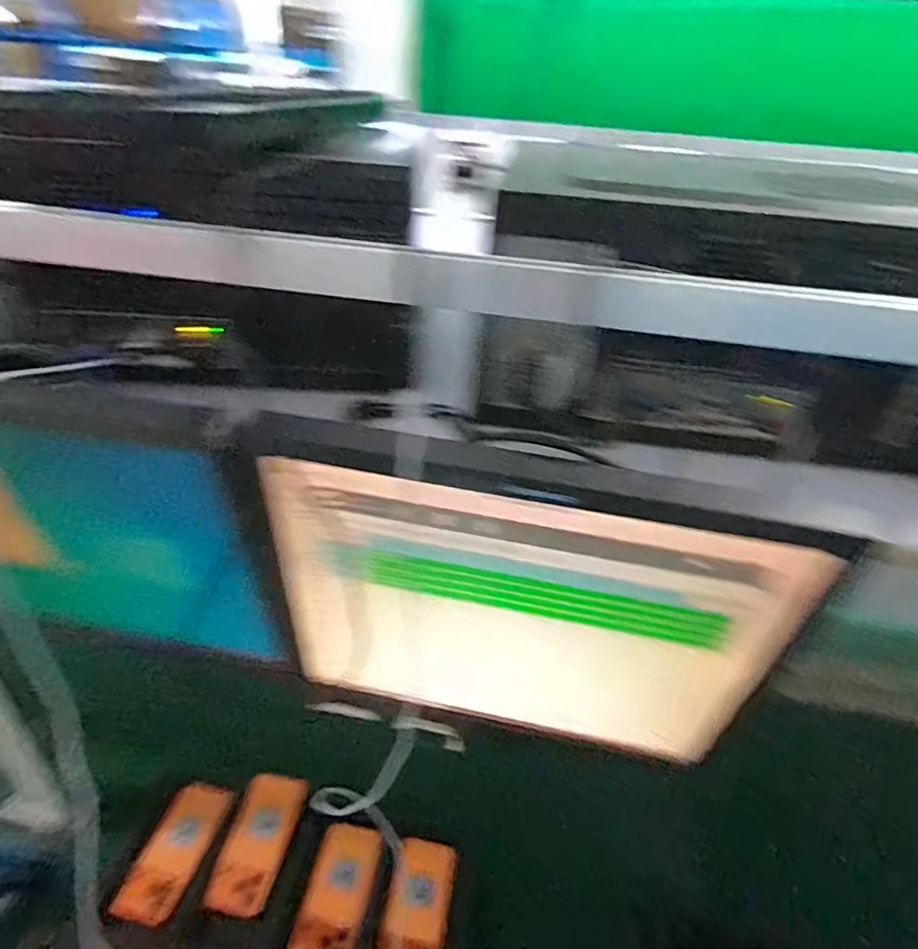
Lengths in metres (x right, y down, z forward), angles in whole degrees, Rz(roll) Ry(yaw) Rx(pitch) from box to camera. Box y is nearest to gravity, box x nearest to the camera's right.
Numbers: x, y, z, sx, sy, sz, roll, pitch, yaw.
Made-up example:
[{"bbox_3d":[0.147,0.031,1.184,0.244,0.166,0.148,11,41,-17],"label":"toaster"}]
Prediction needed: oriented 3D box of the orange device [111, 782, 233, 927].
[{"bbox_3d":[-0.393,0.518,0.787,0.085,0.034,0.179,7,35,4],"label":"orange device"}]

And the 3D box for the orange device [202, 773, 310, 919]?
[{"bbox_3d":[-0.281,0.517,0.795,0.080,0.024,0.162,9,46,11],"label":"orange device"}]

